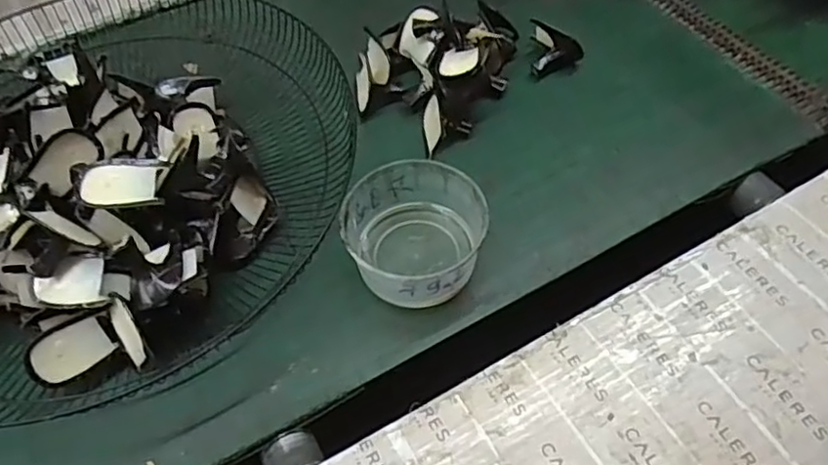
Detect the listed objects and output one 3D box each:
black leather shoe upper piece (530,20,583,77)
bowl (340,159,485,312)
[{"bbox_3d":[0.152,-0.195,0.688,0.049,0.038,0.050,0,55,3],"label":"black leather shoe upper piece"},{"bbox_3d":[0.000,0.002,0.538,0.112,0.058,0.111,-1,55,2],"label":"bowl"}]

